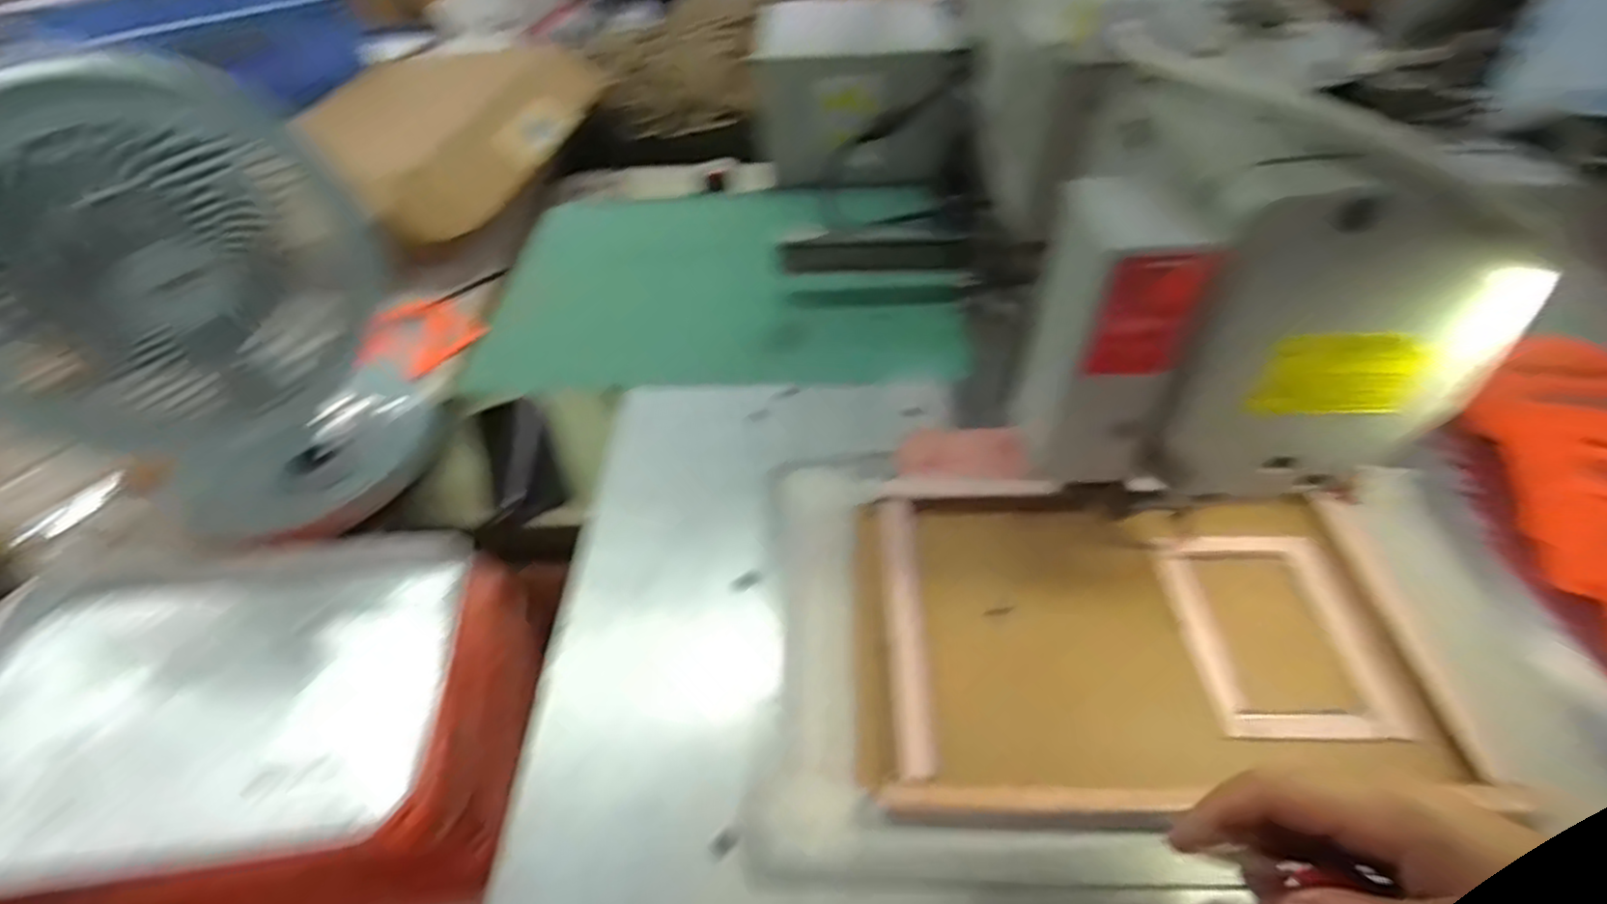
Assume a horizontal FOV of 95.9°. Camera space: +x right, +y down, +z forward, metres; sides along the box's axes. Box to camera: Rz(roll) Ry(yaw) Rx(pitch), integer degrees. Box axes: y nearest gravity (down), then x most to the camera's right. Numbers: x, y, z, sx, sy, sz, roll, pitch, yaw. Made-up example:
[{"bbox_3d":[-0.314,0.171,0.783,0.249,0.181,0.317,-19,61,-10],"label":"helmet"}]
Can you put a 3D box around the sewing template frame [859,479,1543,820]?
[{"bbox_3d":[0.188,0.099,0.405,0.307,0.028,0.197,1,48,4],"label":"sewing template frame"}]

